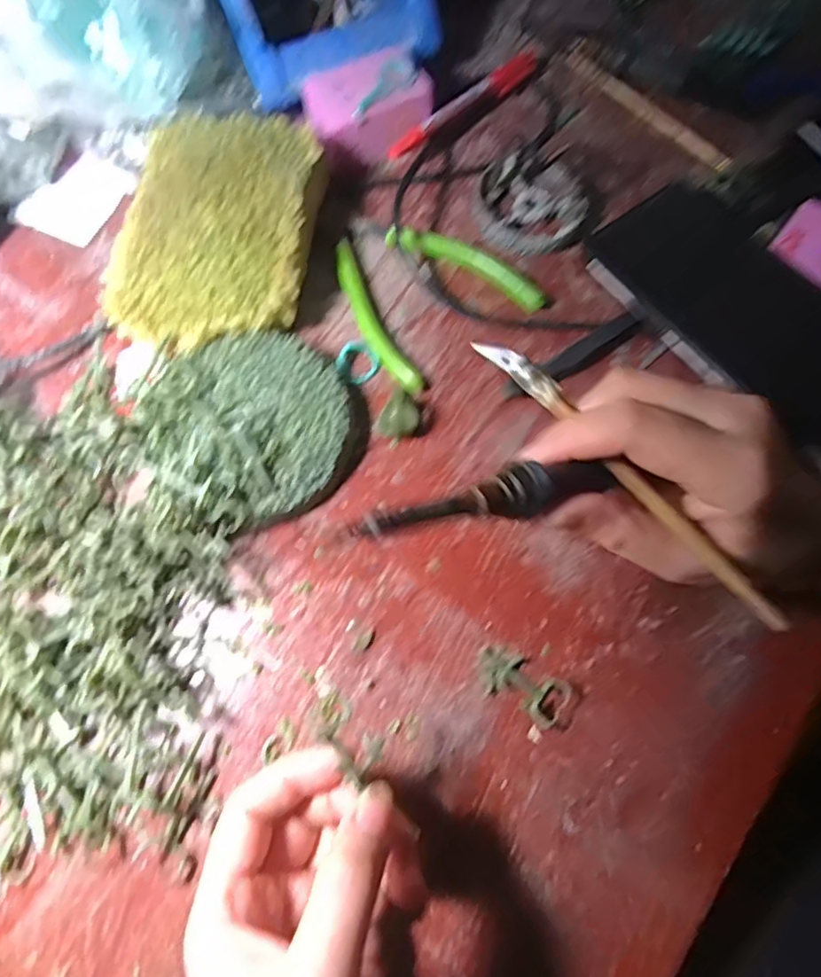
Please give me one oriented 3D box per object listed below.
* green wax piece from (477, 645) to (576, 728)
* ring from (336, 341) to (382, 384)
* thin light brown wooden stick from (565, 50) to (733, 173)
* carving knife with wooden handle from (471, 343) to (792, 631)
[{"bbox_3d":[0.052,0.090,0.280,0.046,0.008,0.023,27,73,8],"label":"green wax piece"},{"bbox_3d":[-0.030,-0.071,0.341,0.022,0.009,0.022,0,71,-1],"label":"ring"},{"bbox_3d":[0.157,-0.255,0.406,0.013,0.005,0.133,-40,76,-13],"label":"thin light brown wooden stick"},{"bbox_3d":[0.083,-0.006,0.236,0.009,0.012,0.157,-41,80,-13],"label":"carving knife with wooden handle"}]

